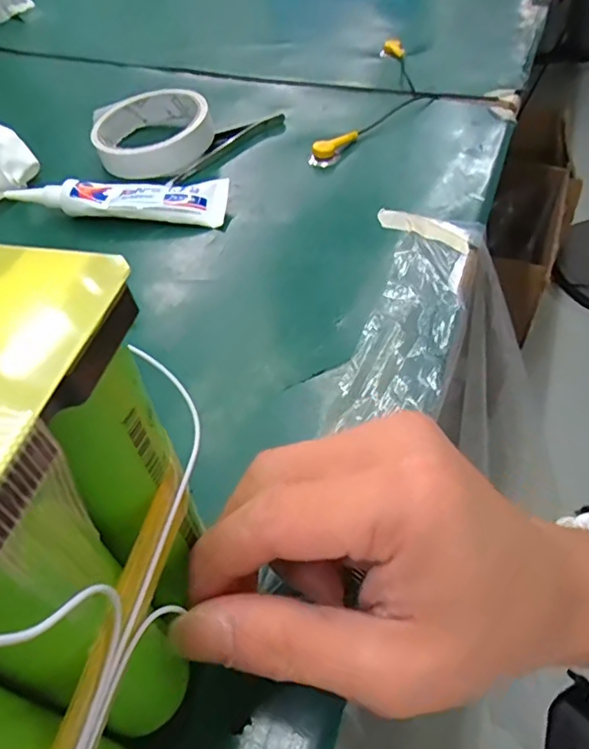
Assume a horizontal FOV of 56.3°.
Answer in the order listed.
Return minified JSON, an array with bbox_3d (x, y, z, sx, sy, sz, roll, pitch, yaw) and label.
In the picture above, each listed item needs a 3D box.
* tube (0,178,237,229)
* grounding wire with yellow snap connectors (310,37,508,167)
[{"bbox_3d":[-0.116,-0.117,0.366,0.142,0.015,0.031,1,50,3],"label":"tube"},{"bbox_3d":[0.106,-0.222,0.450,0.123,0.022,0.205,17,51,13],"label":"grounding wire with yellow snap connectors"}]

